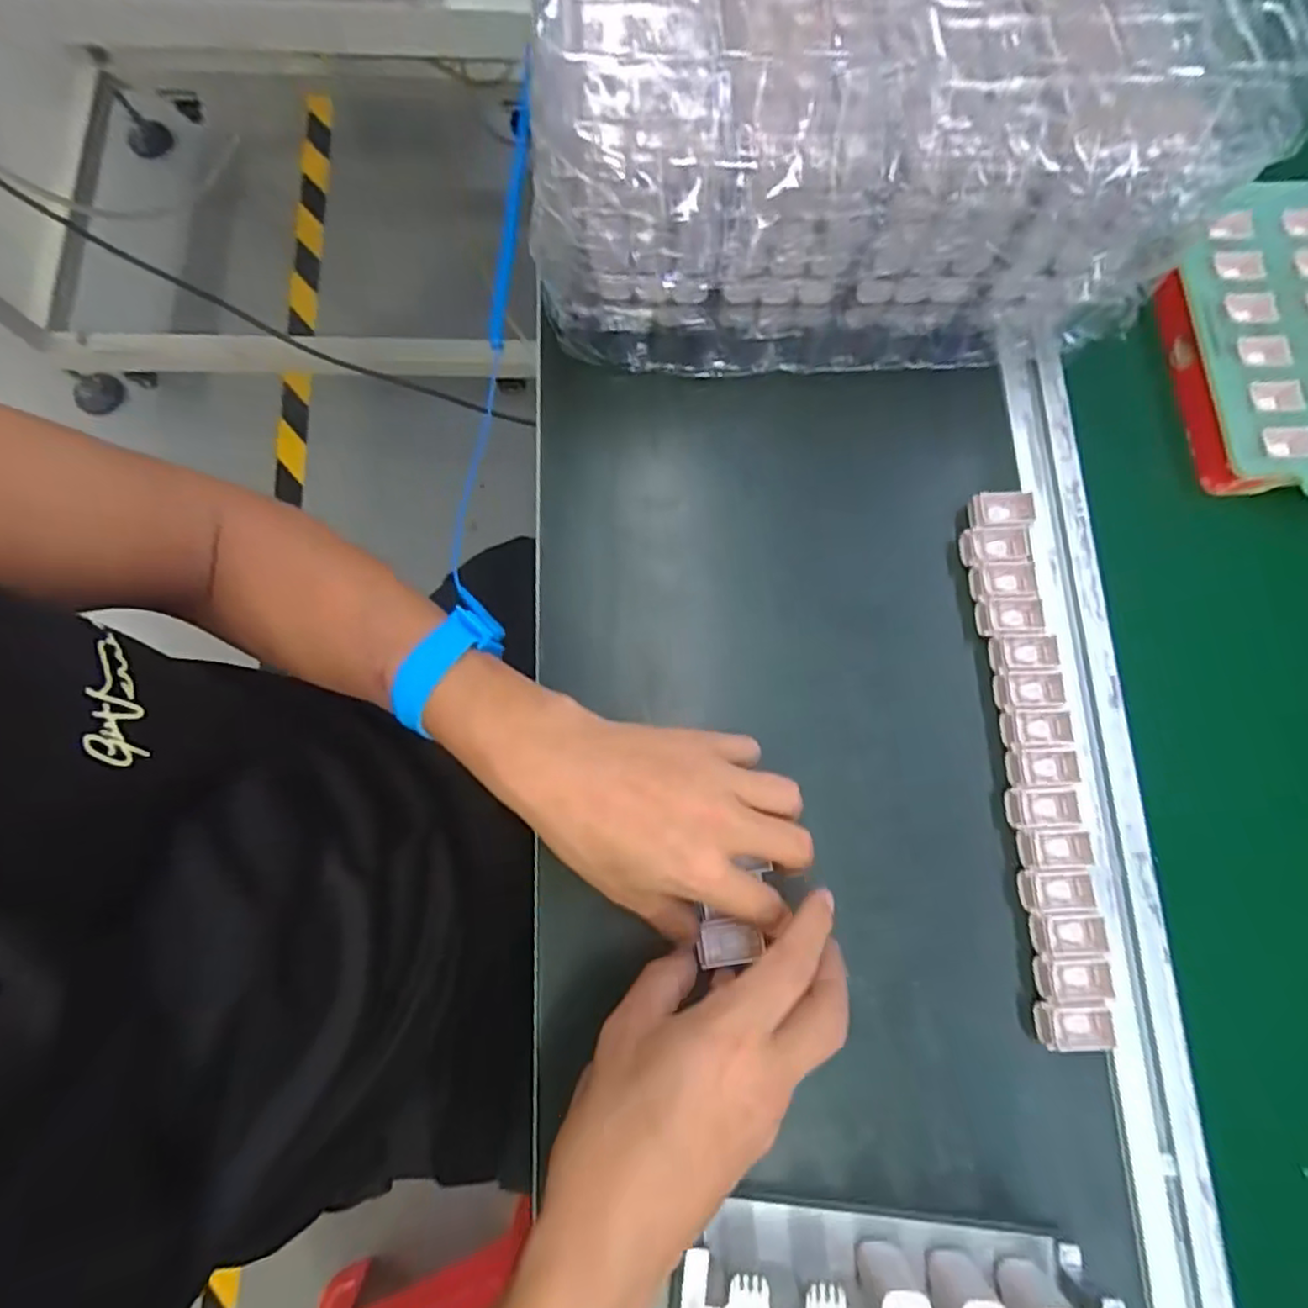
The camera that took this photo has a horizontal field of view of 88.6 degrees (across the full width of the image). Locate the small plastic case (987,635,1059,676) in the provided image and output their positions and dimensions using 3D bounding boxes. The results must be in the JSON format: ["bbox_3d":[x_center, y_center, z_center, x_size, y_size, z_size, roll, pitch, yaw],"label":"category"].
[{"bbox_3d":[0.212,0.001,0.386,0.034,0.013,0.021,-3,78,-3],"label":"small plastic case"}]

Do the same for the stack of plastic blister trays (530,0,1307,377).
[{"bbox_3d":[0.122,-0.445,0.413,0.343,0.157,0.512,3,78,-2],"label":"stack of plastic blister trays"}]

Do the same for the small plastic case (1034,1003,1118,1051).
[{"bbox_3d":[0.214,0.191,0.345,0.035,0.018,0.022,0,78,-2],"label":"small plastic case"}]

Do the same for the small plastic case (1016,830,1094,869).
[{"bbox_3d":[0.217,0.106,0.365,0.035,0.013,0.019,-2,78,-3],"label":"small plastic case"}]

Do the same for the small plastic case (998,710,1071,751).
[{"bbox_3d":[0.214,0.042,0.378,0.036,0.012,0.021,-4,78,-3],"label":"small plastic case"}]

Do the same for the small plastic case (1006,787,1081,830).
[{"bbox_3d":[0.212,0.084,0.368,0.035,0.012,0.021,-3,78,-3],"label":"small plastic case"}]

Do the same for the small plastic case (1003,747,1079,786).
[{"bbox_3d":[0.215,0.063,0.373,0.036,0.013,0.019,-3,78,-3],"label":"small plastic case"}]

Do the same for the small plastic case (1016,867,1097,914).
[{"bbox_3d":[0.214,0.126,0.359,0.035,0.012,0.022,-3,78,-3],"label":"small plastic case"}]

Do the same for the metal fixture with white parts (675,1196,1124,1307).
[{"bbox_3d":[0.104,0.292,0.302,0.187,0.050,0.051,7,78,-1],"label":"metal fixture with white parts"}]

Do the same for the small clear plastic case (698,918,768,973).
[{"bbox_3d":[0.040,0.151,0.351,0.033,0.007,0.023,-6,77,-3],"label":"small clear plastic case"}]

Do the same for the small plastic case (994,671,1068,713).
[{"bbox_3d":[0.213,0.021,0.384,0.036,0.012,0.021,-7,78,-4],"label":"small plastic case"}]

